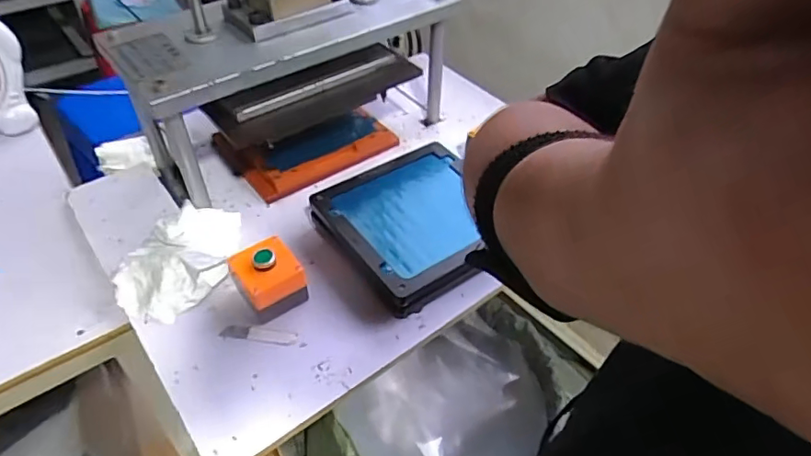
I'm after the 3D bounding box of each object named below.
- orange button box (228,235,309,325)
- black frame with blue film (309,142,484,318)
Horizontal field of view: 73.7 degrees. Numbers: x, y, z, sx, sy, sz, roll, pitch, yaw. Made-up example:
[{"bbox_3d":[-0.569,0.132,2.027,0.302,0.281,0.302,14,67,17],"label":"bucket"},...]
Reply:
[{"bbox_3d":[-0.176,0.064,0.691,0.075,0.079,0.080,-23,49,-25],"label":"orange button box"},{"bbox_3d":[0.014,0.000,0.772,0.238,0.071,0.225,-26,52,-26],"label":"black frame with blue film"}]

